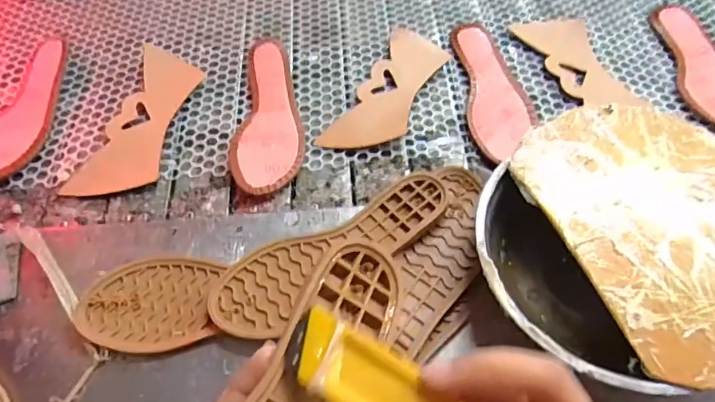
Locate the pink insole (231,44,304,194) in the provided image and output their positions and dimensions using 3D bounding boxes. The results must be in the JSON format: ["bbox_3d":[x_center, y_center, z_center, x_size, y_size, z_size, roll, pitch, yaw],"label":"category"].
[{"bbox_3d":[-0.104,-0.101,0.547,0.076,0.024,0.212,-2,59,-1],"label":"pink insole"}]

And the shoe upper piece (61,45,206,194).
[{"bbox_3d":[-0.252,-0.098,0.554,0.090,0.008,0.221,11,60,7],"label":"shoe upper piece"}]

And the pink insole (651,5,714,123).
[{"bbox_3d":[0.436,-0.177,0.589,0.078,0.021,0.224,3,59,2],"label":"pink insole"}]

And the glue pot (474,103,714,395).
[{"bbox_3d":[0.226,0.042,0.404,0.246,0.085,0.232,0,58,-1],"label":"glue pot"}]

